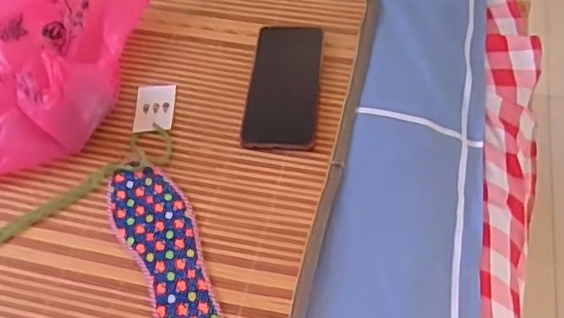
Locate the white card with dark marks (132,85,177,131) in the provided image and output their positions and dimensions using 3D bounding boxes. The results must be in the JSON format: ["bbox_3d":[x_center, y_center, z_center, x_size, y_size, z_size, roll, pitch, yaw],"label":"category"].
[{"bbox_3d":[-0.137,-0.056,0.637,0.041,0.004,0.061,-2,55,2],"label":"white card with dark marks"}]

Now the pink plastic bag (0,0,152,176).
[{"bbox_3d":[-0.259,-0.117,0.632,0.167,0.089,0.291,9,56,9],"label":"pink plastic bag"}]

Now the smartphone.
[{"bbox_3d":[0.003,-0.080,0.637,0.075,0.008,0.161,5,56,7],"label":"smartphone"}]

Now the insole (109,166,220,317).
[{"bbox_3d":[-0.107,0.087,0.536,0.065,0.014,0.208,-21,57,-11],"label":"insole"}]

